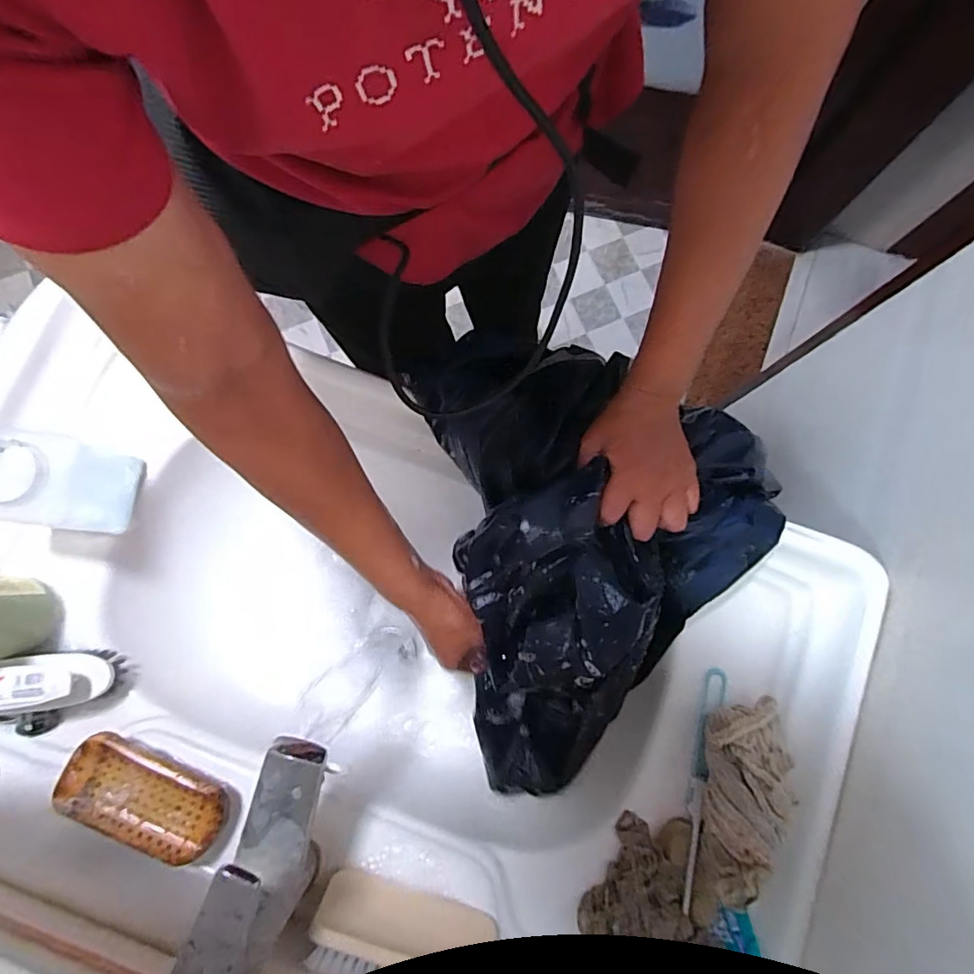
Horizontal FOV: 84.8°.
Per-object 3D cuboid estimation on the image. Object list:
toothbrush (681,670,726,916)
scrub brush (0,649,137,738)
[{"bbox_3d":[0.189,0.259,0.469,0.017,0.020,0.192,15,79,2],"label":"toothbrush"},{"bbox_3d":[-0.388,0.175,0.446,0.137,0.068,0.068,-9,81,-2],"label":"scrub brush"}]

